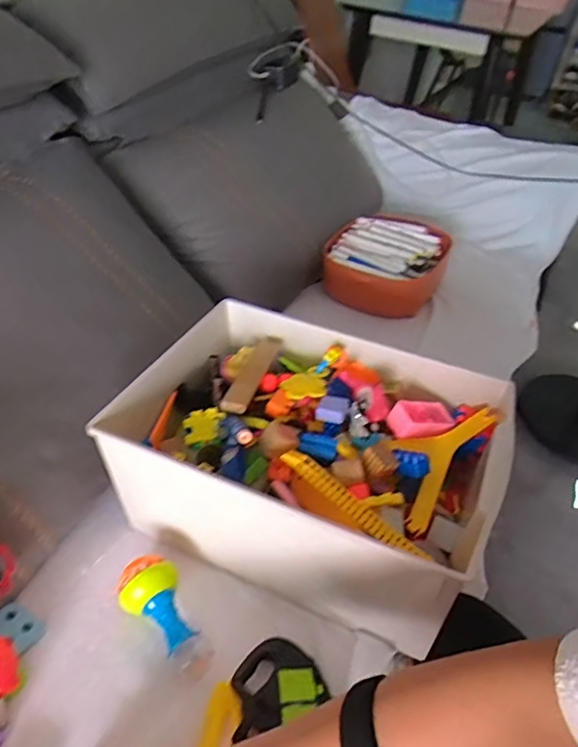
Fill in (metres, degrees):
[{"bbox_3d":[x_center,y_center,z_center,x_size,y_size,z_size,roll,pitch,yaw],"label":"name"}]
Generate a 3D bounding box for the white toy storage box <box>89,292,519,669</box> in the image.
[{"bbox_3d":[0.021,0.094,0.660,0.412,0.163,0.290,21,41,15],"label":"white toy storage box"}]

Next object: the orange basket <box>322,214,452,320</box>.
[{"bbox_3d":[0.199,-0.227,1.135,0.226,0.113,0.244,20,41,15],"label":"orange basket"}]

